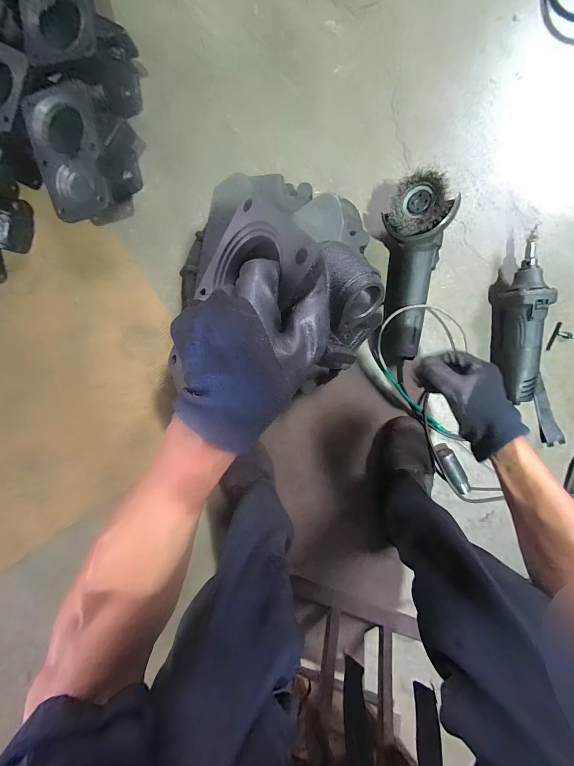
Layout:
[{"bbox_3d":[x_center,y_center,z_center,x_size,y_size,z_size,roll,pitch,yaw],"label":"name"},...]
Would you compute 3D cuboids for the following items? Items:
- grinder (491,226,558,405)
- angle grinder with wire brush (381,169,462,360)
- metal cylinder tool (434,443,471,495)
[{"bbox_3d":[0.418,-0.112,0.508,0.063,0.069,0.289,0,97,5],"label":"grinder"},{"bbox_3d":[0.211,-0.180,0.488,0.101,0.119,0.279,0,97,5],"label":"angle grinder with wire brush"},{"bbox_3d":[0.332,0.171,0.572,0.034,0.037,0.106,-27,94,8],"label":"metal cylinder tool"}]

